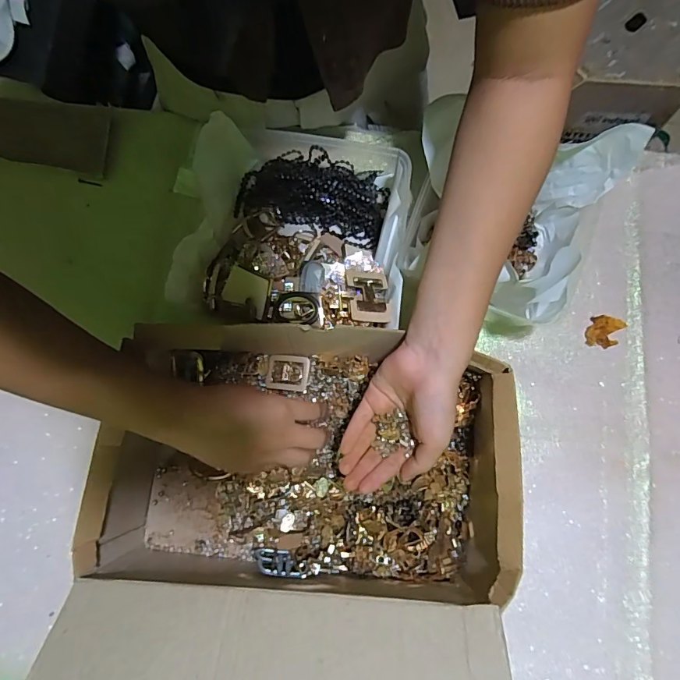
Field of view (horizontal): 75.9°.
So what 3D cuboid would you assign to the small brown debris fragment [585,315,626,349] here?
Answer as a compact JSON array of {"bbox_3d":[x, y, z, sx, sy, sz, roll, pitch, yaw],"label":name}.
[{"bbox_3d":[0.283,-0.008,0.468,0.033,0.004,0.035,17,94,10],"label":"small brown debris fragment"}]

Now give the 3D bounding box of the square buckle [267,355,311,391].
[{"bbox_3d":[-0.054,0.033,0.445,0.044,0.007,0.035,5,79,1],"label":"square buckle"}]

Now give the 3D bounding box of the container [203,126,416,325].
[{"bbox_3d":[-0.034,-0.110,0.449,0.182,0.076,0.208,5,79,1],"label":"container"}]

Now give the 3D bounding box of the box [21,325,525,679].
[{"bbox_3d":[-0.034,0.168,0.319,0.328,0.231,0.337,4,79,1],"label":"box"}]

